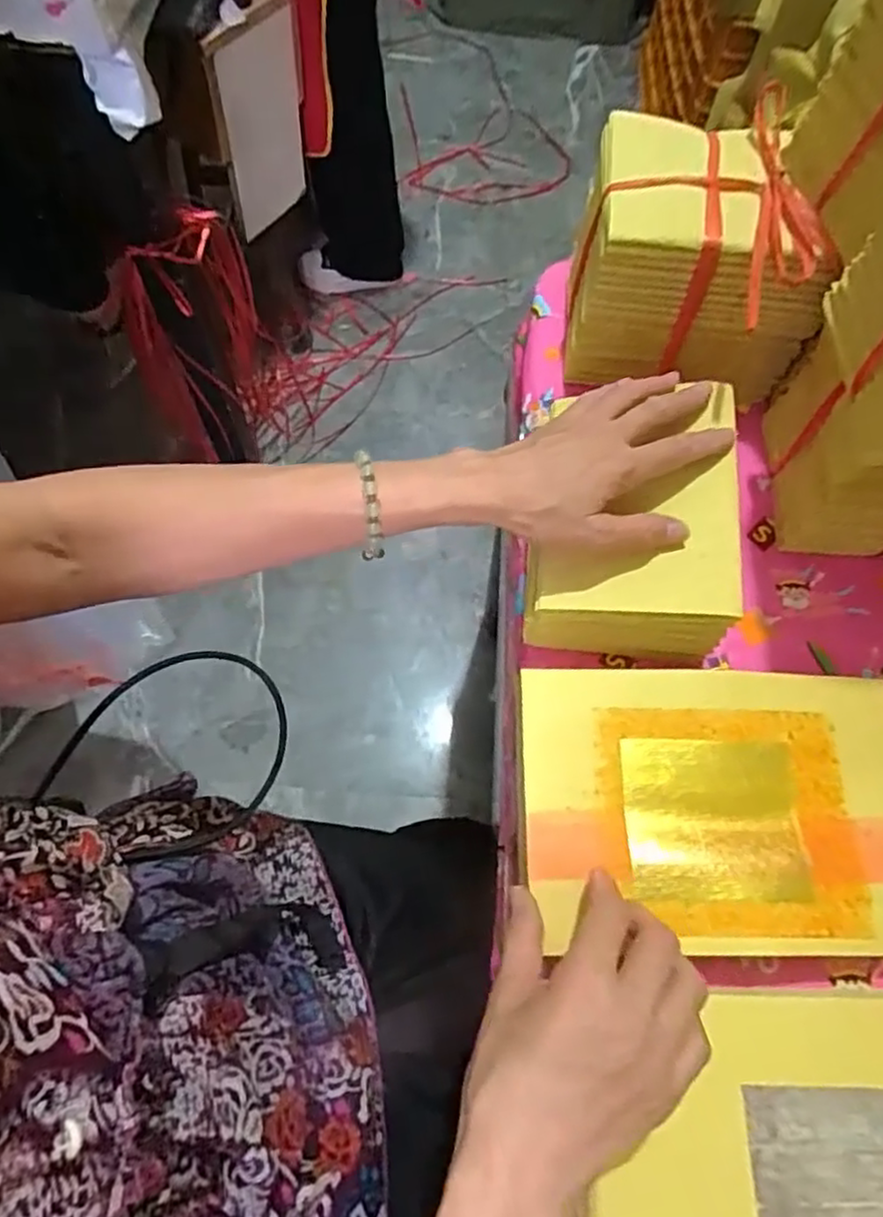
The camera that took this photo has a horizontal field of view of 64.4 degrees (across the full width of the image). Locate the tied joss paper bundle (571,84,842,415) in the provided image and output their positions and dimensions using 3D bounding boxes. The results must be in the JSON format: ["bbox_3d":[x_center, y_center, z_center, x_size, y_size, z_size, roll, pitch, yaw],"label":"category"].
[{"bbox_3d":[0.189,-0.253,0.516,0.164,0.128,0.119,8,67,1],"label":"tied joss paper bundle"}]

